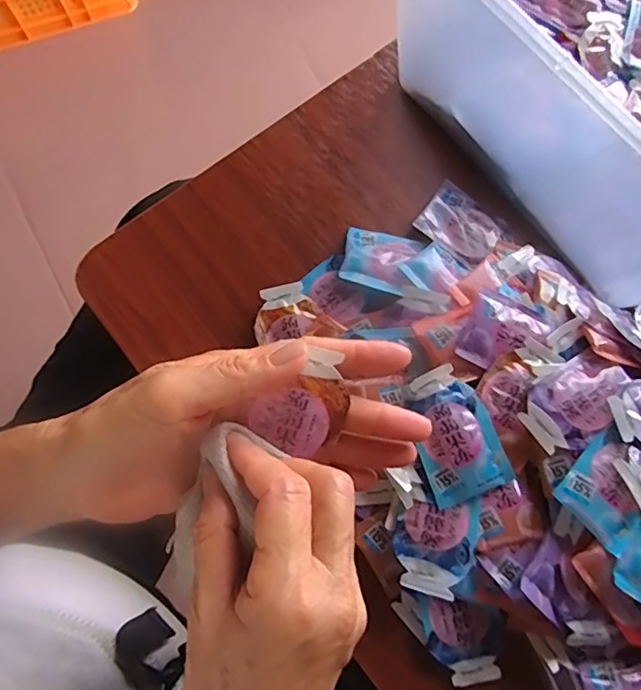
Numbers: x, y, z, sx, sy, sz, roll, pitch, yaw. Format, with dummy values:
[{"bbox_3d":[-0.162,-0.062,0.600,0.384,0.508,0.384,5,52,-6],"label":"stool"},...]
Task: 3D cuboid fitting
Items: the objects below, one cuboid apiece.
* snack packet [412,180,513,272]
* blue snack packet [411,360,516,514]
[{"bbox_3d":[0.101,-0.085,0.385,0.060,0.006,0.047,41,79,8],"label":"snack packet"},{"bbox_3d":[0.080,0.053,0.325,0.049,0.009,0.077,-20,78,-6],"label":"blue snack packet"}]

